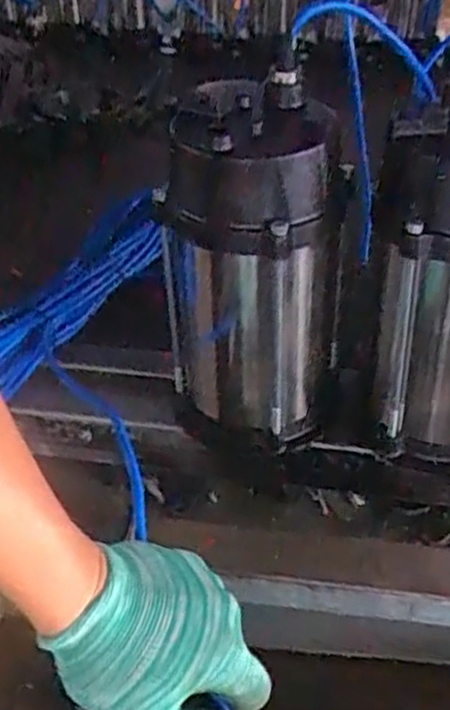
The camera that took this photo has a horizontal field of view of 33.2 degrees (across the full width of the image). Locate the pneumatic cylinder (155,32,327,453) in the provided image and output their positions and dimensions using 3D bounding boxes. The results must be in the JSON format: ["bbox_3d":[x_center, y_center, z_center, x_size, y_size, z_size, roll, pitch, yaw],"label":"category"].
[{"bbox_3d":[0.011,-0.052,0.552,0.111,0.263,0.102,-1,39,0],"label":"pneumatic cylinder"}]

